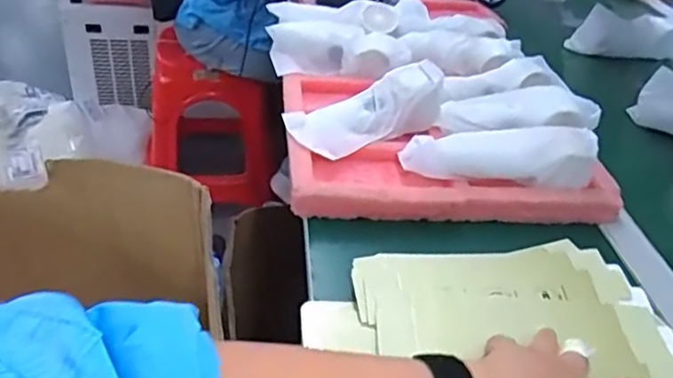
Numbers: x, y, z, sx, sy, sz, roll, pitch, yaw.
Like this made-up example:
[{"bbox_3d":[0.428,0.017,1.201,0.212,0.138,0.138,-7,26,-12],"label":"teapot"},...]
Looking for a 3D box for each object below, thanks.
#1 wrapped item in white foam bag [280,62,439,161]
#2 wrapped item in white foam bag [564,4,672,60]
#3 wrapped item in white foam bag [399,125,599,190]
[{"bbox_3d":[0.039,-0.076,0.699,0.178,0.055,0.078,-22,40,-9],"label":"wrapped item in white foam bag"},{"bbox_3d":[0.489,-0.254,1.056,0.208,0.070,0.043,0,34,-8],"label":"wrapped item in white foam bag"},{"bbox_3d":[0.164,-0.038,0.654,0.186,0.049,0.053,6,34,1],"label":"wrapped item in white foam bag"}]

